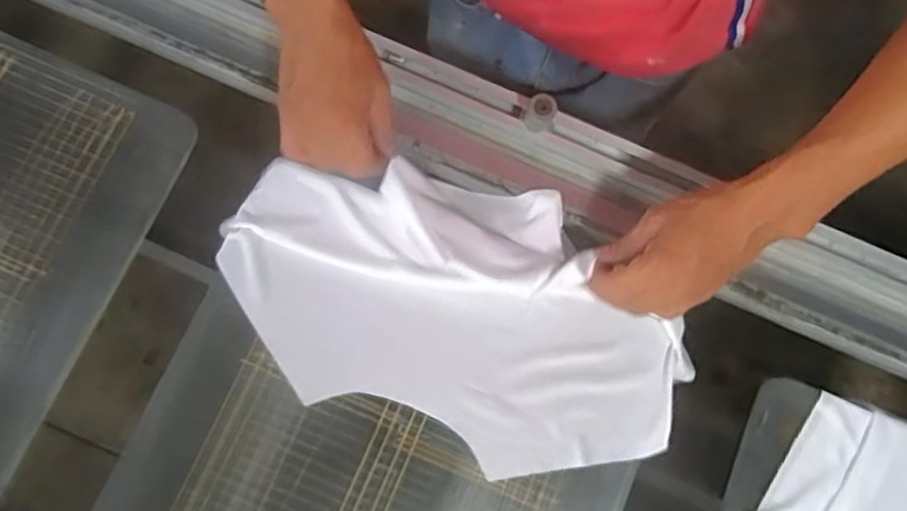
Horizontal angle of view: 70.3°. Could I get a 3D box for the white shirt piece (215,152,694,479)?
[{"bbox_3d":[0.001,0.043,0.573,0.399,0.055,0.224,22,79,3],"label":"white shirt piece"}]

